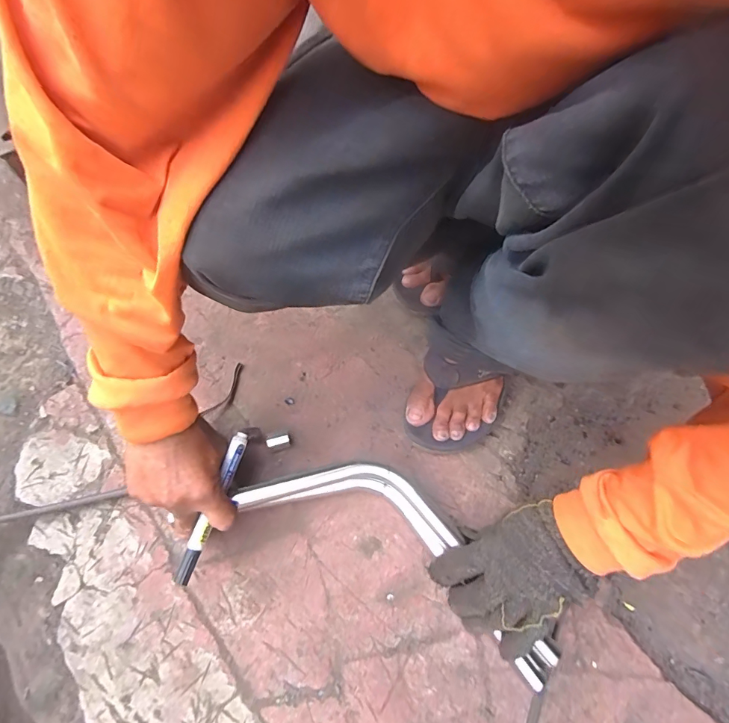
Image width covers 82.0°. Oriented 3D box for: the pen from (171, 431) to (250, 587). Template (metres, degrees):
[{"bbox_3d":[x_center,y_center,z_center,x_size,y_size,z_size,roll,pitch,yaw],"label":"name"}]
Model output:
[{"bbox_3d":[-0.145,0.136,0.403,0.015,0.011,0.141,16,67,7],"label":"pen"}]

